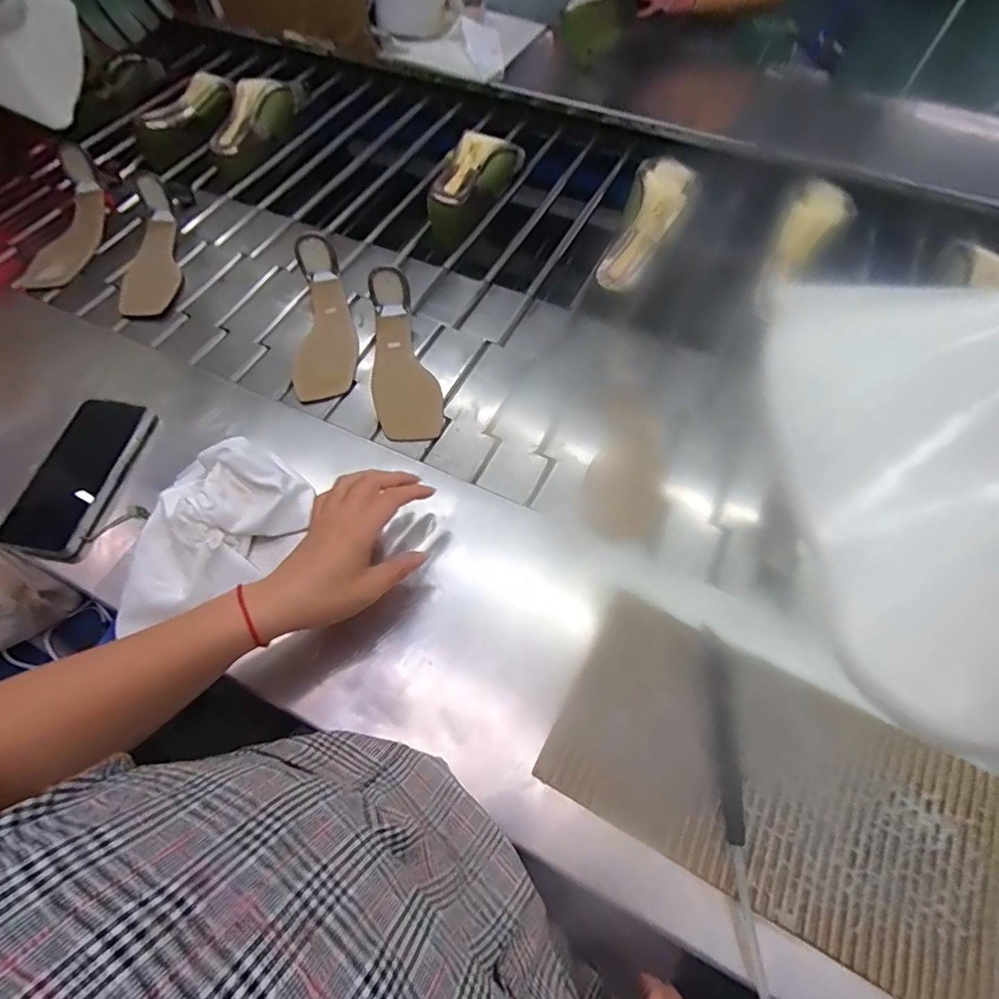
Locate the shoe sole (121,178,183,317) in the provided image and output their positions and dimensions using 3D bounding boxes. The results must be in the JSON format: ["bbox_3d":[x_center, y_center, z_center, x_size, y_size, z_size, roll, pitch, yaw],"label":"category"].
[{"bbox_3d":[-0.482,-0.342,0.713,0.075,0.055,0.239,-15,61,-10],"label":"shoe sole"}]

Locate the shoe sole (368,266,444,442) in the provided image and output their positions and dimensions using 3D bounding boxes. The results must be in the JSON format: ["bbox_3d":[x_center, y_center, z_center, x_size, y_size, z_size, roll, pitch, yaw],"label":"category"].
[{"bbox_3d":[-0.116,-0.162,0.616,0.073,0.057,0.211,-12,73,-7],"label":"shoe sole"}]

